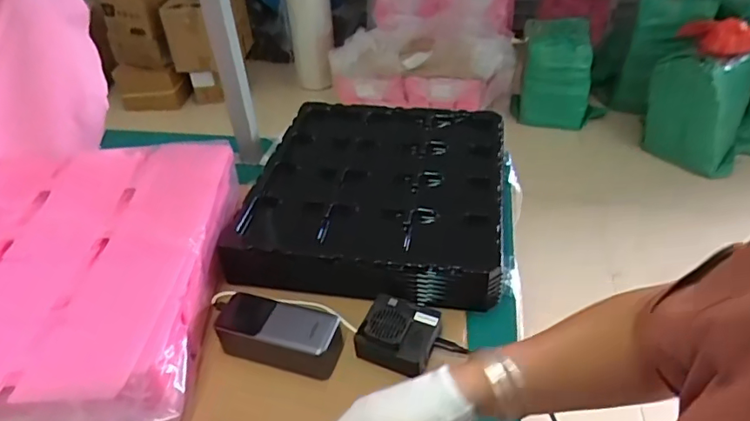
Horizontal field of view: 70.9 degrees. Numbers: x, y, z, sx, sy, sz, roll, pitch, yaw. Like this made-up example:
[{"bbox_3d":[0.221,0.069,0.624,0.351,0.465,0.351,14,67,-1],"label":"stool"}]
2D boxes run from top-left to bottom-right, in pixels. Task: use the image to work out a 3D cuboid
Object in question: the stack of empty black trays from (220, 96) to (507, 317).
[{"bbox_3d":[0.007,-0.032,0.736,0.331,0.070,0.379,5,40,10],"label":"stack of empty black trays"}]

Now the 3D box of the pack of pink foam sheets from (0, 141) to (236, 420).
[{"bbox_3d":[-0.330,0.068,0.583,0.306,0.118,0.378,-1,41,4],"label":"pack of pink foam sheets"}]

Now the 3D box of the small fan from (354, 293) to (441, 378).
[{"bbox_3d":[0.026,0.129,0.566,0.078,0.044,0.073,17,45,24],"label":"small fan"}]

